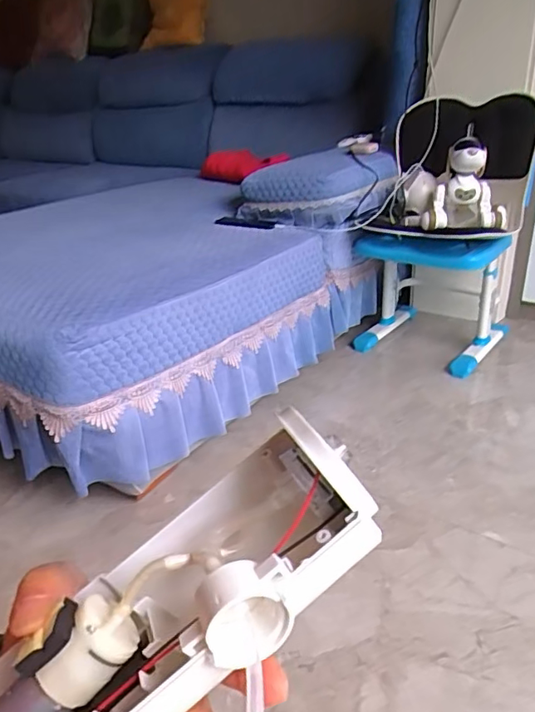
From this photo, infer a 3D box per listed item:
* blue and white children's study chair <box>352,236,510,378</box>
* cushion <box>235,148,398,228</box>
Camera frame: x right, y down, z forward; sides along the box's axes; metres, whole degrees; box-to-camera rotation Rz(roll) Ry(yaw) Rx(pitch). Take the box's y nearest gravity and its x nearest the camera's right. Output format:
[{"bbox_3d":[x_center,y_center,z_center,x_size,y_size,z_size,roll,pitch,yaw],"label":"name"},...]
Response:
[{"bbox_3d":[0.490,-0.194,1.610,0.393,0.377,0.331,12,30,29],"label":"blue and white children's study chair"},{"bbox_3d":[0.170,-0.494,1.575,0.414,0.139,0.341,-25,33,-37],"label":"cushion"}]

